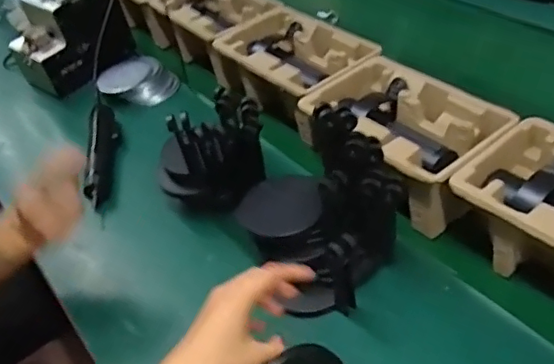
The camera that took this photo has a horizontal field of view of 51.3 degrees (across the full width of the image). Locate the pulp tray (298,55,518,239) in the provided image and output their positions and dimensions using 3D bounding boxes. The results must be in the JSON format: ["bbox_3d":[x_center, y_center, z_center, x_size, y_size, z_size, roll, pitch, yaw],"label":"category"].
[{"bbox_3d":[0.148,-0.051,0.713,0.166,0.099,0.232,-37,51,-27],"label":"pulp tray"}]

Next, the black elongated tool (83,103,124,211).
[{"bbox_3d":[-0.258,-0.049,0.867,0.046,0.035,0.234,-12,44,-5],"label":"black elongated tool"}]

